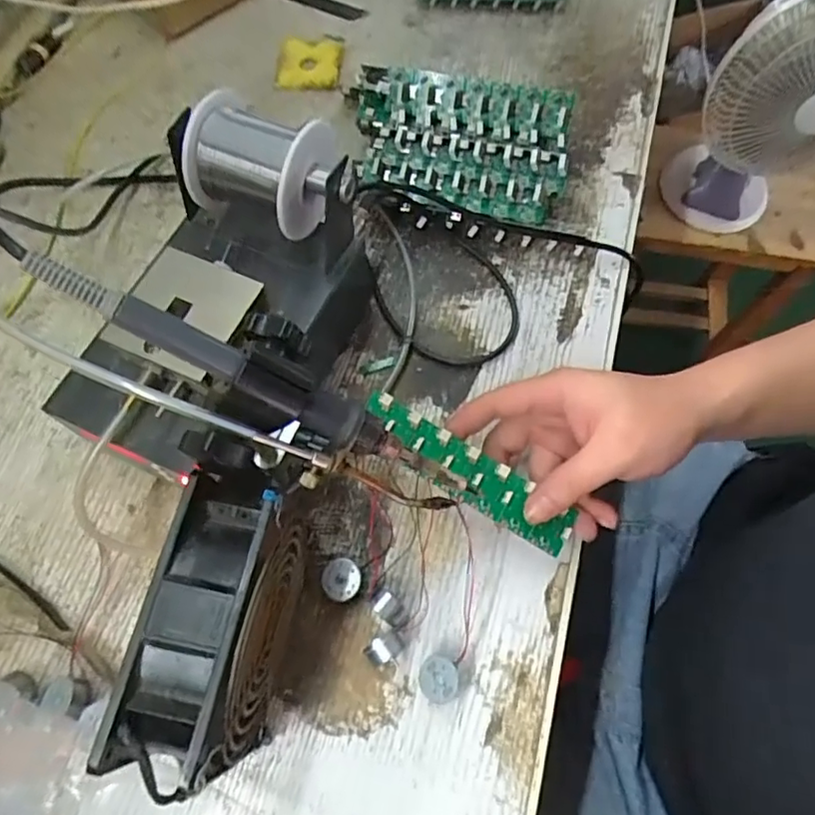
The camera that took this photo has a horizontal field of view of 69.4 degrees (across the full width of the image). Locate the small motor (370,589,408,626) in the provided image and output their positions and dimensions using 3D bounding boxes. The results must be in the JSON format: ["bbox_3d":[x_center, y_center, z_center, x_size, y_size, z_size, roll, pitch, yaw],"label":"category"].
[{"bbox_3d":[-0.010,0.115,0.340,0.021,0.024,0.015,38,73,14],"label":"small motor"}]

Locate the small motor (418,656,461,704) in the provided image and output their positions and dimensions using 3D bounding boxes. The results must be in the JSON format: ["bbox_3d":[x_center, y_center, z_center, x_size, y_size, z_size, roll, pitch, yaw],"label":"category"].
[{"bbox_3d":[0.017,0.151,0.327,0.021,0.019,0.022,14,69,6],"label":"small motor"}]

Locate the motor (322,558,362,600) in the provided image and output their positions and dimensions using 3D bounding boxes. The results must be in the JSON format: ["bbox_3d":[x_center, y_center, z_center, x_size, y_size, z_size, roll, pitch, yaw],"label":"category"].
[{"bbox_3d":[-0.039,0.103,0.351,0.022,0.013,0.023,0,68,0],"label":"motor"}]

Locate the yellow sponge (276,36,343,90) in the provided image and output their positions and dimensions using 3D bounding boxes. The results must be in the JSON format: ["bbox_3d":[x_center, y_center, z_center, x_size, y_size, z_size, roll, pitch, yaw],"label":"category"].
[{"bbox_3d":[-0.089,-0.311,0.532,0.055,0.012,0.062,2,68,1],"label":"yellow sponge"}]

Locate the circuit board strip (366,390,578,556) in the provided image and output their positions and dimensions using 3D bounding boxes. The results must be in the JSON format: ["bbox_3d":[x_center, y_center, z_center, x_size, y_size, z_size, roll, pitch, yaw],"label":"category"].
[{"bbox_3d":[0.033,0.037,0.339,0.136,0.011,0.030,36,72,4],"label":"circuit board strip"}]

